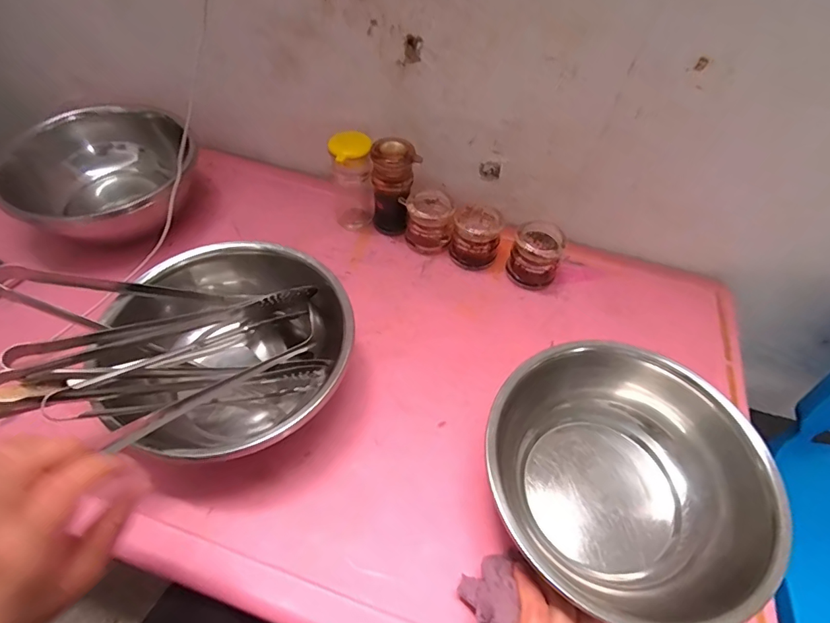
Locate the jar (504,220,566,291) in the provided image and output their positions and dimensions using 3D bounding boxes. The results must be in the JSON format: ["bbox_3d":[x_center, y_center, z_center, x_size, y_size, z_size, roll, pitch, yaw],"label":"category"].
[{"bbox_3d":[0.168,-0.080,0.649,0.065,0.071,0.065,2,52,-2],"label":"jar"}]

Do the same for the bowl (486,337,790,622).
[{"bbox_3d":[0.187,0.163,0.439,0.233,0.109,0.233,2,52,-2],"label":"bowl"}]

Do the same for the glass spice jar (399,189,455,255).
[{"bbox_3d":[0.017,-0.132,0.681,0.068,0.074,0.070,-4,53,-7],"label":"glass spice jar"}]

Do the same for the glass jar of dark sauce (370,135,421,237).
[{"bbox_3d":[-0.031,-0.176,0.672,0.057,0.134,0.065,-12,54,-13],"label":"glass jar of dark sauce"}]

